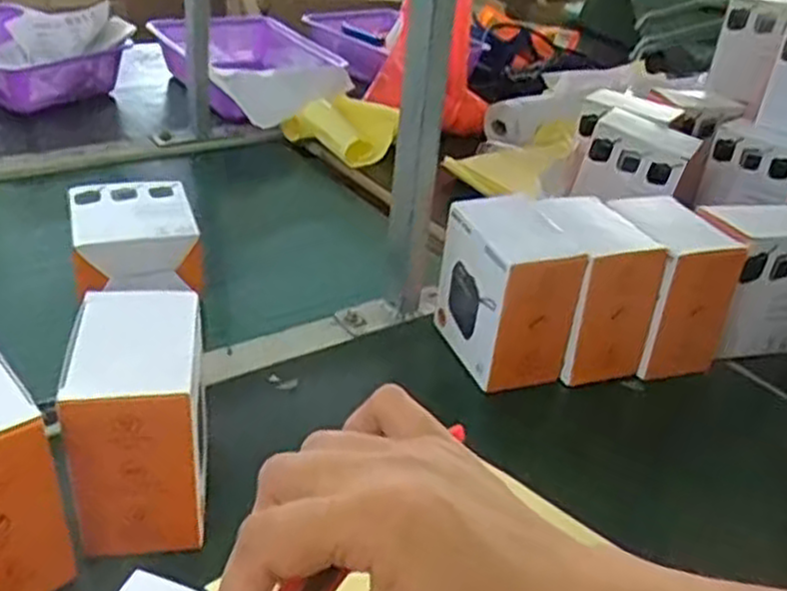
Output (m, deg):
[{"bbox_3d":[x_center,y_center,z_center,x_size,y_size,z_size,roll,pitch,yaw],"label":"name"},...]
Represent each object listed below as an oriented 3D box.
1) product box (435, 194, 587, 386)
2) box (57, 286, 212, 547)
[{"bbox_3d":[0.087,-0.002,0.603,0.069,0.118,0.100,-8,35,-21],"label":"product box"},{"bbox_3d":[-0.142,0.069,0.444,0.069,0.110,0.096,-4,34,-14],"label":"box"}]

